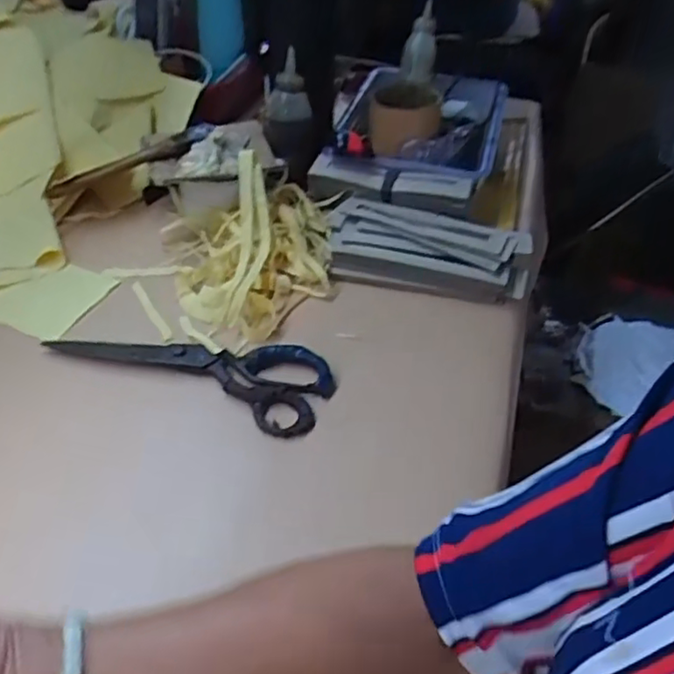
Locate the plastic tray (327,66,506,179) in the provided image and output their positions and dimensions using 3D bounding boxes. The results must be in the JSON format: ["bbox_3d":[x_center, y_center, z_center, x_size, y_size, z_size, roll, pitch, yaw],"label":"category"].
[{"bbox_3d":[0.094,-0.240,0.731,0.173,0.056,0.246,12,41,10],"label":"plastic tray"}]

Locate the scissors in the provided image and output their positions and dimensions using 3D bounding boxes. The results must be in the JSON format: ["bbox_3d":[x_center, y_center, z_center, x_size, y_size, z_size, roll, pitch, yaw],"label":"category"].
[{"bbox_3d":[-0.115,0.016,0.515,0.224,0.012,0.074,14,45,12],"label":"scissors"}]

